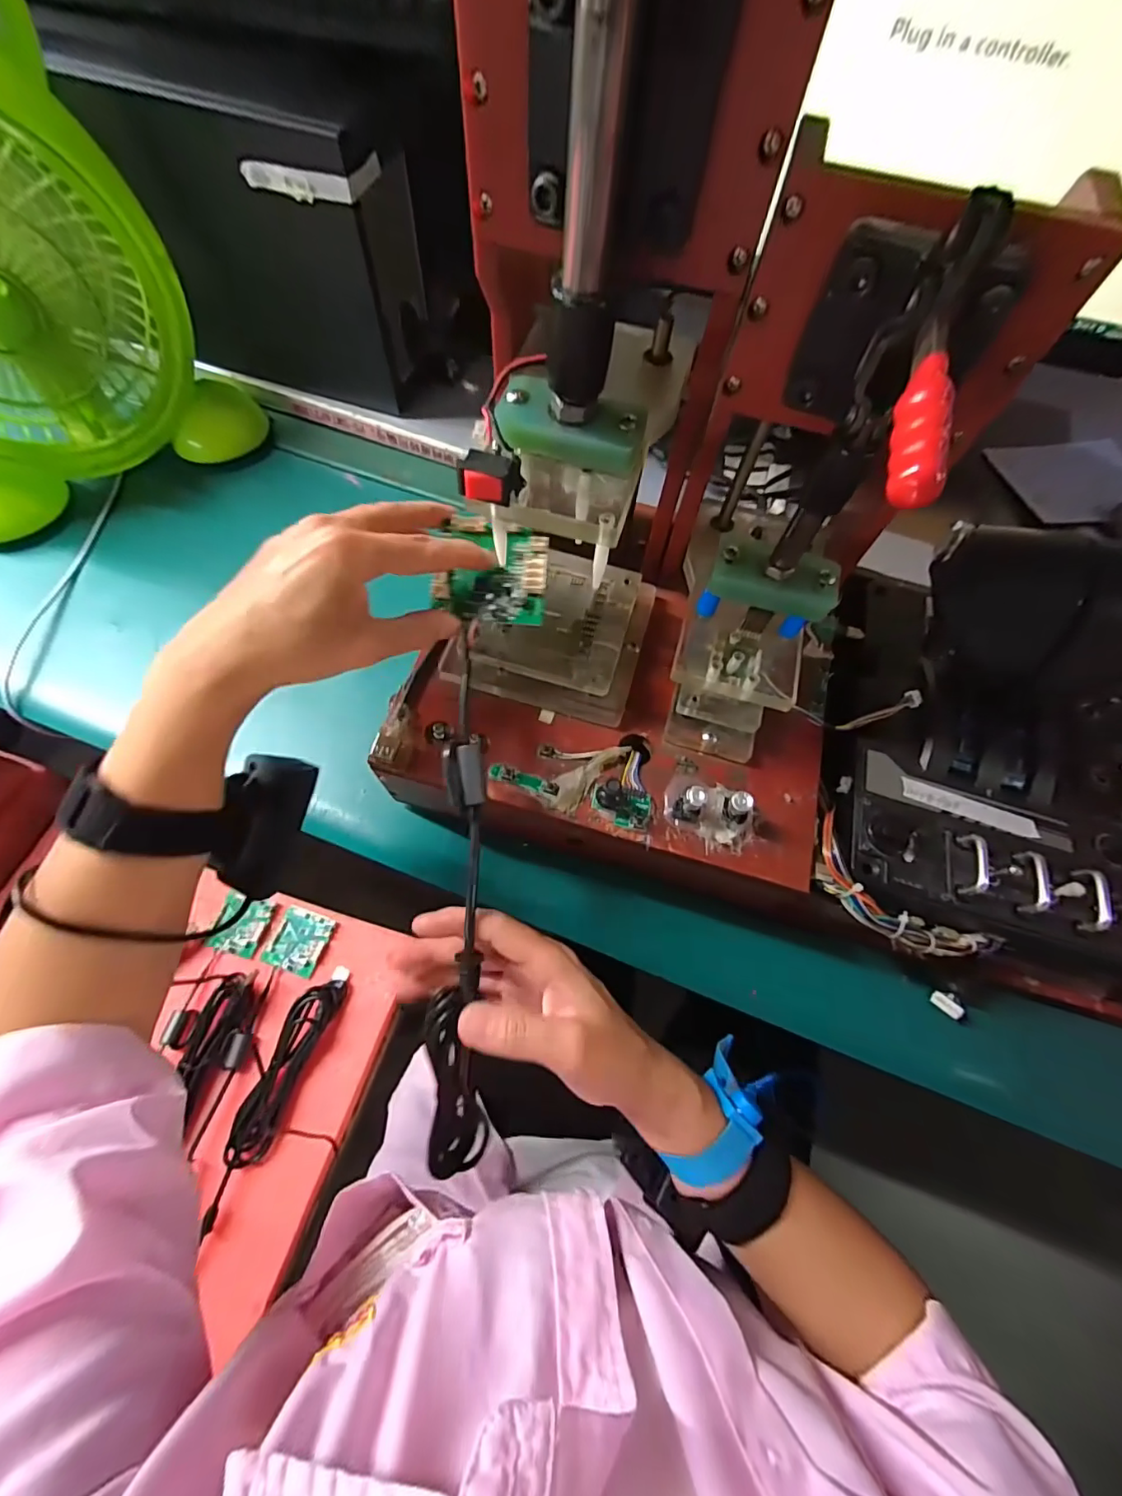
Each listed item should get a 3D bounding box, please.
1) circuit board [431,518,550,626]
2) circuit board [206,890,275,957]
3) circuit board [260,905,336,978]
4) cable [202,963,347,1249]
[{"bbox_3d":[-0.035,-0.094,0.271,0.056,0.015,0.057,5,65,-1],"label":"circuit board"},{"bbox_3d":[-0.342,0.187,0.552,0.054,0.014,0.056,13,66,3],"label":"circuit board"},{"bbox_3d":[-0.277,0.204,0.549,0.057,0.007,0.060,18,66,5],"label":"circuit board"},{"bbox_3d":[-0.267,0.314,0.490,0.040,0.021,0.208,19,66,6],"label":"cable"}]

